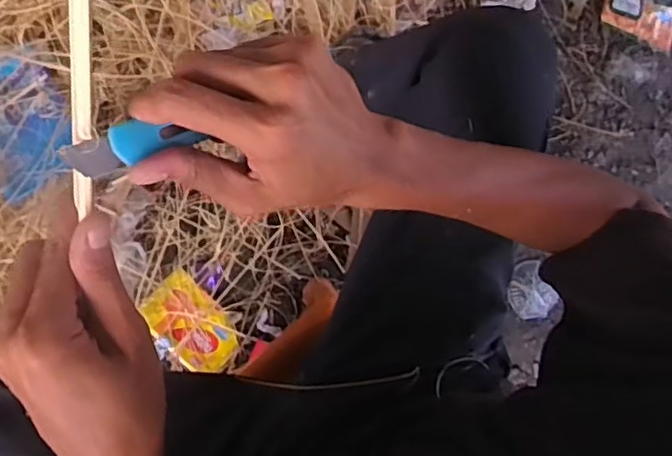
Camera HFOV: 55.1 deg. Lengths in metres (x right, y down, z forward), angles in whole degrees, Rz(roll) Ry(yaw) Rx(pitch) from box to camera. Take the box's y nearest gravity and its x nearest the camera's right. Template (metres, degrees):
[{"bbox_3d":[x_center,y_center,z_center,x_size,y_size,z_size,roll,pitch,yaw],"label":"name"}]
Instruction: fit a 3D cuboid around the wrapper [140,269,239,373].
[{"bbox_3d":[-0.213,0.145,0.964,0.091,0.018,0.148,-44,92,-9],"label":"wrapper"}]

